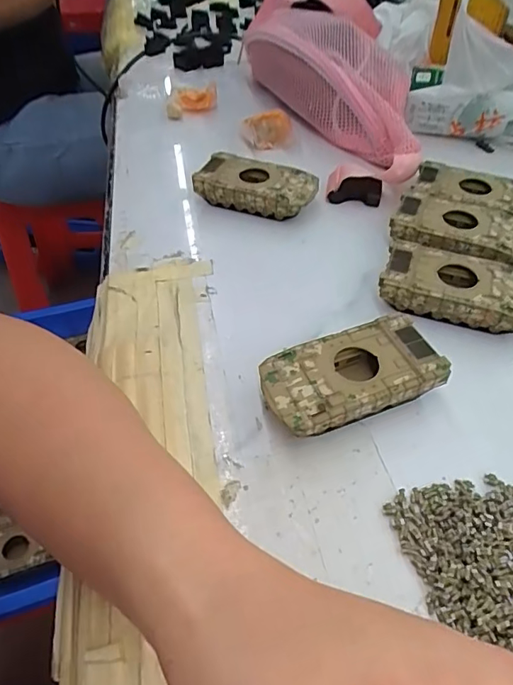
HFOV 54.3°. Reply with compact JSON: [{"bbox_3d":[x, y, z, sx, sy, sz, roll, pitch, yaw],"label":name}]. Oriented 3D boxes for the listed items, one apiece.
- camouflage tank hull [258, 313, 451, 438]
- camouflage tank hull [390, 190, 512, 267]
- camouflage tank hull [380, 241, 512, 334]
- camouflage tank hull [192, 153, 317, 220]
[{"bbox_3d":[0.052,0.021,0.281,0.095,0.026,0.049,-17,49,-14],"label":"camouflage tank hull"},{"bbox_3d":[0.151,-0.079,0.369,0.095,0.025,0.057,16,50,15],"label":"camouflage tank hull"},{"bbox_3d":[0.133,-0.035,0.328,0.095,0.025,0.047,15,49,14],"label":"camouflage tank hull"},{"bbox_3d":[0.000,-0.127,0.414,0.095,0.028,0.047,14,49,14],"label":"camouflage tank hull"}]

